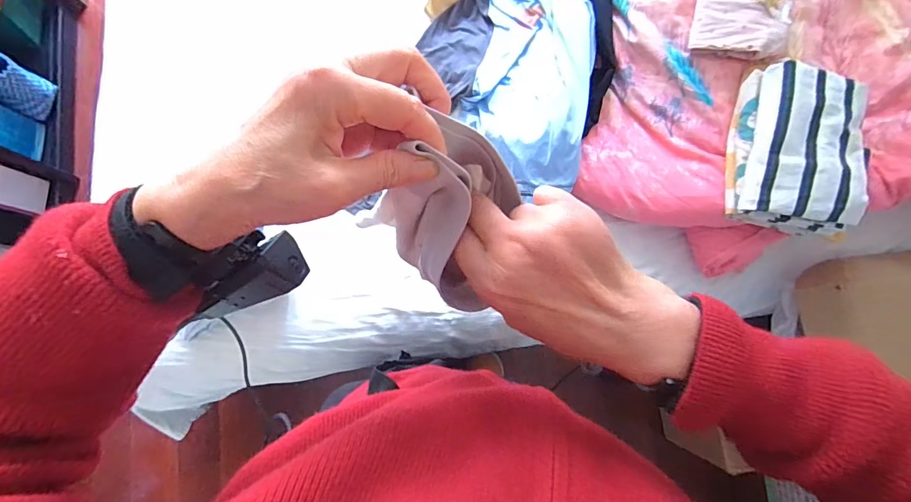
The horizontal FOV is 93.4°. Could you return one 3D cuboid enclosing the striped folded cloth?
[{"bbox_3d":[0.526,-0.154,0.651,0.157,0.080,0.227,12,81,0],"label":"striped folded cloth"}]

